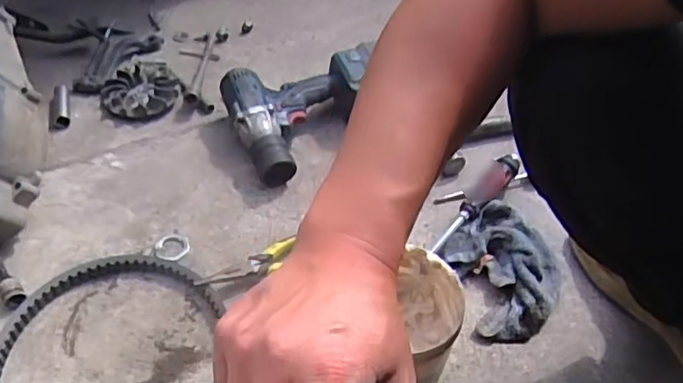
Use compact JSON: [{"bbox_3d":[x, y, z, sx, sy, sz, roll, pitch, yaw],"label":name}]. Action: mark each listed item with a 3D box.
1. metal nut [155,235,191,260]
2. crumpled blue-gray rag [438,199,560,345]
[{"bbox_3d":[-0.196,0.065,0.715,0.039,0.006,0.039,2,44,-2],"label":"metal nut"},{"bbox_3d":[0.184,0.079,0.697,0.119,0.037,0.172,-8,45,-13],"label":"crumpled blue-gray rag"}]

